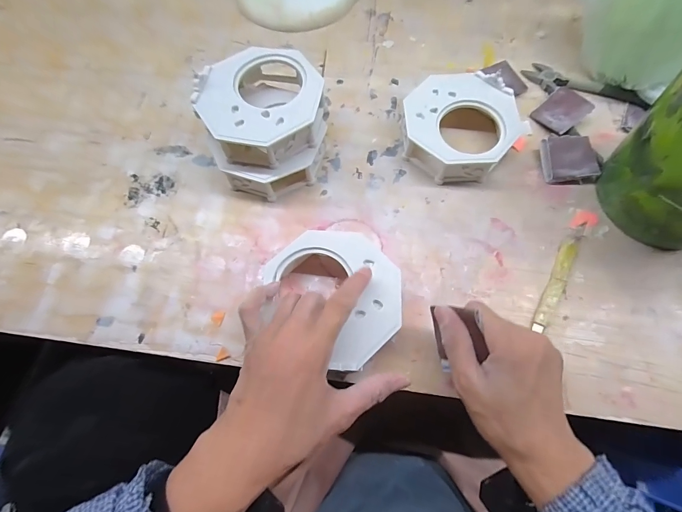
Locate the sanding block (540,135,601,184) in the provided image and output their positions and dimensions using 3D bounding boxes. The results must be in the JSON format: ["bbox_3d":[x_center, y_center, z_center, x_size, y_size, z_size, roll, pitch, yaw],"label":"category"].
[{"bbox_3d":[0.240,-0.101,0.347,0.056,0.018,0.045,0,70,2],"label":"sanding block"}]

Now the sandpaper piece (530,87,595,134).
[{"bbox_3d":[0.244,-0.162,0.365,0.047,0.006,0.046,-39,57,4],"label":"sandpaper piece"}]

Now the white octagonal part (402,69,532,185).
[{"bbox_3d":[0.126,-0.138,0.353,0.114,0.040,0.115,39,76,14],"label":"white octagonal part"}]

